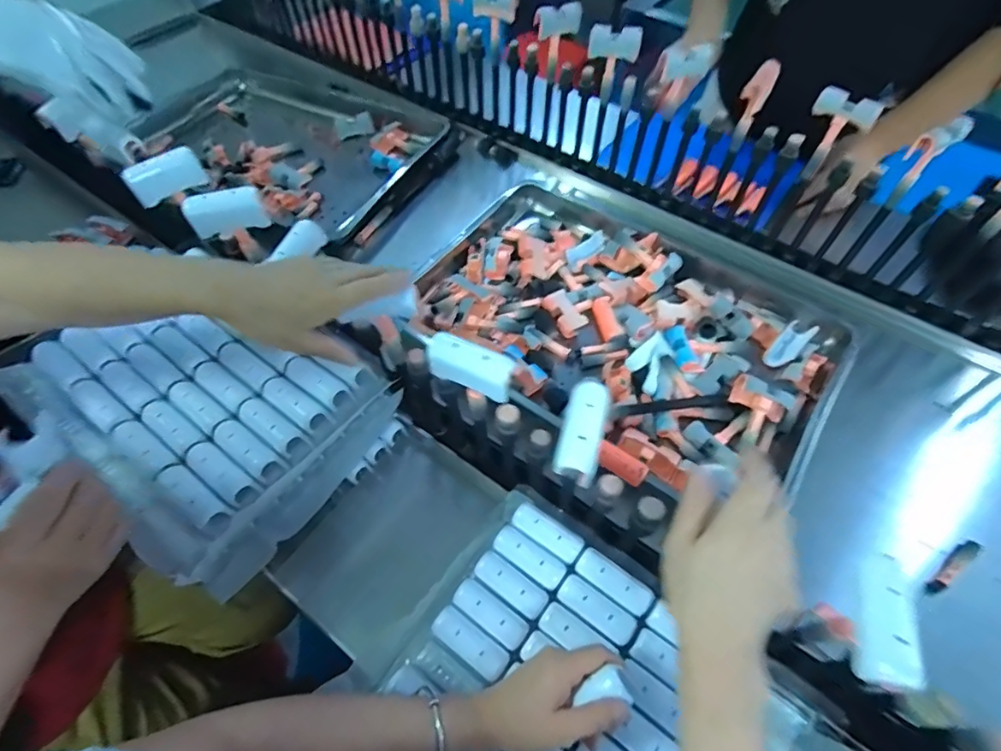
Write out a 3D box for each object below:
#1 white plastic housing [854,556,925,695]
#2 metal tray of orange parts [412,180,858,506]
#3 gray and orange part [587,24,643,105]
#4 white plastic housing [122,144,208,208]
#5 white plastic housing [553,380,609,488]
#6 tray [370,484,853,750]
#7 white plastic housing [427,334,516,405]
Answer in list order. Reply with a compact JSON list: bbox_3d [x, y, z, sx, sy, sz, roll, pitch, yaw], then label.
[{"bbox_3d":[0.243,0.155,0.317,0.027,0.021,0.073,10,74,10],"label":"white plastic housing"},{"bbox_3d":[0.186,-0.085,0.769,0.585,0.060,0.413,31,63,22],"label":"metal tray of orange parts"},{"bbox_3d":[0.180,-0.500,0.818,0.082,0.113,0.025,1,56,4],"label":"gray and orange part"},{"bbox_3d":[-0.400,-0.239,0.608,0.020,0.051,0.085,33,63,23],"label":"white plastic housing"},{"bbox_3d":[0.064,0.041,0.392,0.030,0.016,0.081,12,71,11],"label":"white plastic housing"},{"bbox_3d":[0.081,0.303,0.448,0.363,0.039,0.281,33,63,23],"label":"tray"},{"bbox_3d":[-0.026,-0.007,0.445,0.078,0.044,0.023,22,60,17],"label":"white plastic housing"}]

